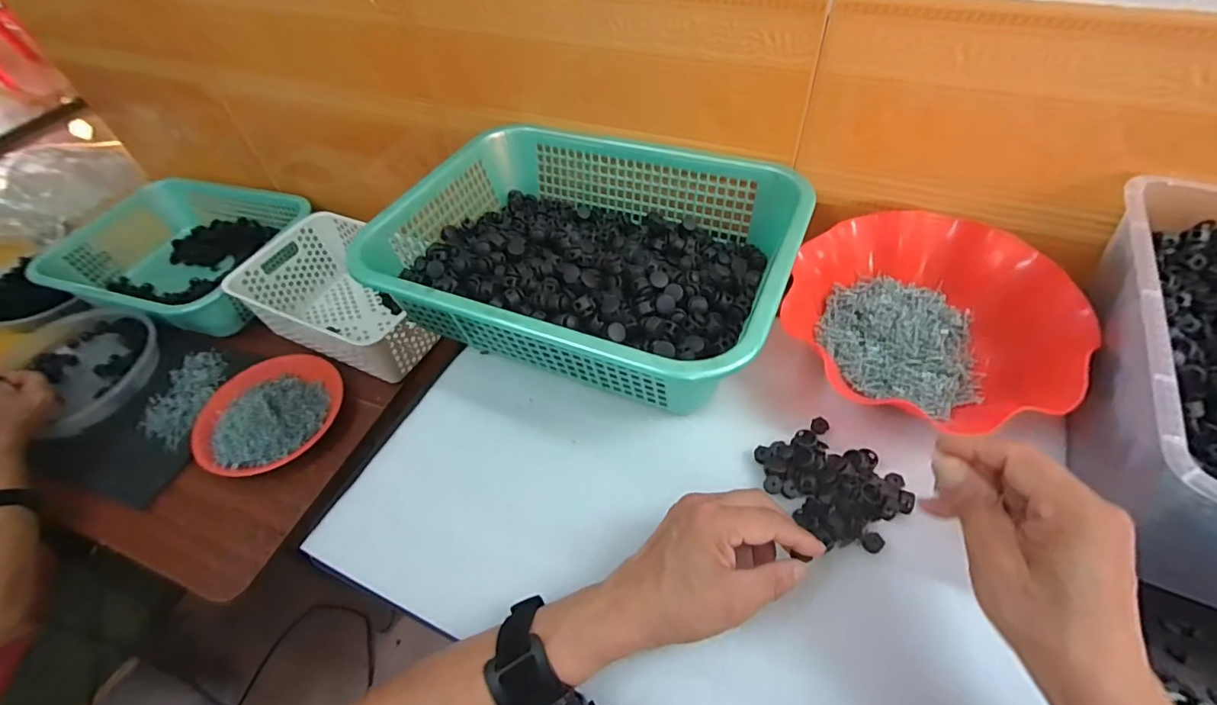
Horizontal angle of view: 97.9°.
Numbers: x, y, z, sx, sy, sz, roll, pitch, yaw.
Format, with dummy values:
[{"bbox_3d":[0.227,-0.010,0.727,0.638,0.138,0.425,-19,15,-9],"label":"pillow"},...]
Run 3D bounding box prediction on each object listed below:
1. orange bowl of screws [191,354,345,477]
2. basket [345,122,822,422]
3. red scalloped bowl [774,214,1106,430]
[{"bbox_3d":[-0.485,0.063,0.738,0.190,0.053,0.200,-3,52,3],"label":"orange bowl of screws"},{"bbox_3d":[-0.020,-0.106,0.532,0.389,0.095,0.299,18,56,18],"label":"basket"},{"bbox_3d":[0.270,-0.034,0.463,0.222,0.059,0.203,7,53,11],"label":"red scalloped bowl"}]

